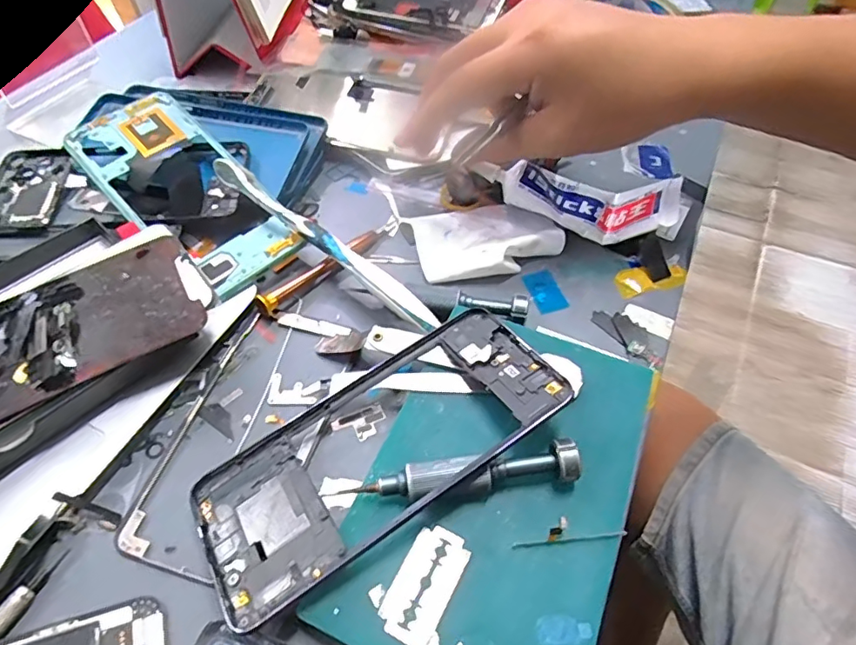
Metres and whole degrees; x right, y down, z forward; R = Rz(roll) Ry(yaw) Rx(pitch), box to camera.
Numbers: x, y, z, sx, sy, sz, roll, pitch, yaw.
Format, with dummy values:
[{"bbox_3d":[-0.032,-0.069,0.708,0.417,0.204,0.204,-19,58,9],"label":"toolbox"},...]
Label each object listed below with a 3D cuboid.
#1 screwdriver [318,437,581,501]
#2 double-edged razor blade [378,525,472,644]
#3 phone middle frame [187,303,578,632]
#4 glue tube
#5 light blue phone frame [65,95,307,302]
[{"bbox_3d":[0.011,0.066,0.226,0.102,0.015,0.016,-7,54,-3],"label":"screwdriver"},{"bbox_3d":[-0.001,0.101,0.209,0.022,0.004,0.042,23,58,18],"label":"double-edged razor blade"},{"bbox_3d":[-0.022,0.054,0.238,0.163,0.006,0.074,-32,47,-13],"label":"phone middle frame"},{"bbox_3d":[0.095,-0.081,0.343,0.116,0.030,0.039,16,56,13],"label":"glue tube"},{"bbox_3d":[-0.151,-0.083,0.336,0.163,0.013,0.073,42,67,15],"label":"light blue phone frame"}]

